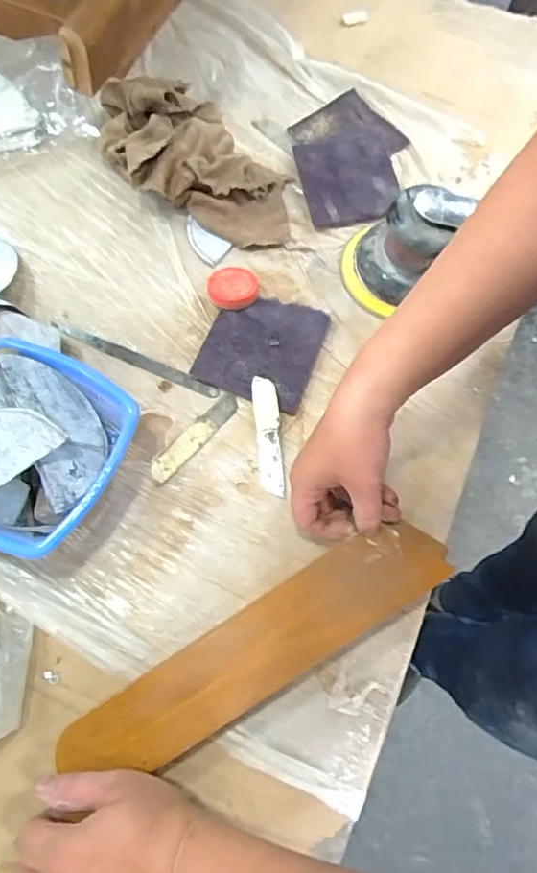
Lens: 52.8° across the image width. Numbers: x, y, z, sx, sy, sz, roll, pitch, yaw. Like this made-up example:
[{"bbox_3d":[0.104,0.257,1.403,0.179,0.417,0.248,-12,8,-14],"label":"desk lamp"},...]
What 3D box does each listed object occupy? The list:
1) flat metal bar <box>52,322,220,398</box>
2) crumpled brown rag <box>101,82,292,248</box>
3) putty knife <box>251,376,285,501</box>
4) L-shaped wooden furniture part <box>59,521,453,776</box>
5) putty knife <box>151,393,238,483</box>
[{"bbox_3d":[-0.122,-0.070,0.490,0.165,0.008,0.013,24,71,6],"label":"flat metal bar"},{"bbox_3d":[-0.066,-0.278,0.537,0.140,0.059,0.221,-39,76,-15],"label":"crumpled brown rag"},{"bbox_3d":[0.001,-0.001,0.465,0.021,0.007,0.102,-6,83,-5],"label":"putty knife"},{"bbox_3d":[0.005,0.317,0.321,0.263,0.031,0.518,-1,71,-3],"label":"L-shaped wooden furniture part"},{"bbox_3d":[-0.063,0.000,0.463,0.021,0.004,0.096,42,74,12],"label":"putty knife"}]

